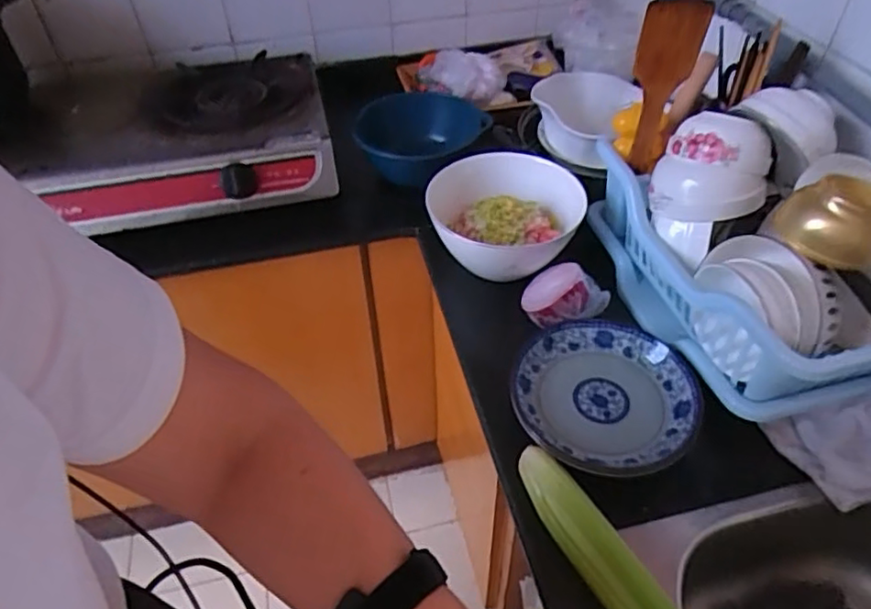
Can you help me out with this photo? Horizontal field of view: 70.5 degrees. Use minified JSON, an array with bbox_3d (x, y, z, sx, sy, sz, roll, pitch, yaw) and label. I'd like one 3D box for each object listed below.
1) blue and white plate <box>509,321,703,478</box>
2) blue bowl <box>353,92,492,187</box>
[{"bbox_3d":[0.184,0.100,0.677,0.190,0.029,0.191,0,47,0],"label":"blue and white plate"},{"bbox_3d":[-0.045,-0.286,1.042,0.220,0.085,0.219,0,47,0],"label":"blue bowl"}]

